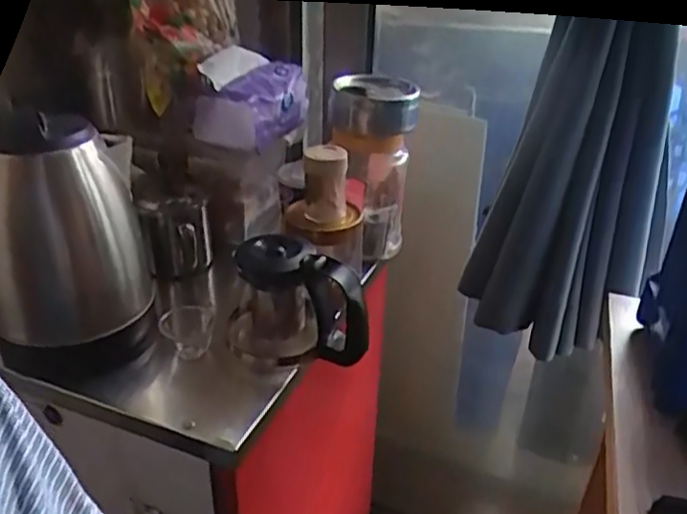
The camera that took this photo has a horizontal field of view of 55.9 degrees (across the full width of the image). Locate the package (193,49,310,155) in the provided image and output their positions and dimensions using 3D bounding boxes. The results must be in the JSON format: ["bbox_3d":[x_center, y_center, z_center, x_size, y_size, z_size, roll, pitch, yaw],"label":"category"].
[{"bbox_3d":[-0.103,-0.177,0.718,0.103,0.092,0.085,13,32,19],"label":"package"}]

